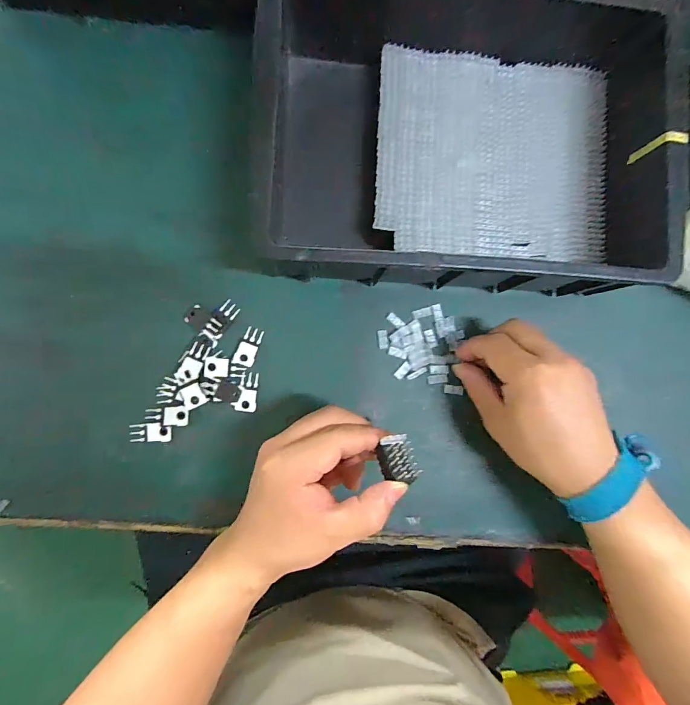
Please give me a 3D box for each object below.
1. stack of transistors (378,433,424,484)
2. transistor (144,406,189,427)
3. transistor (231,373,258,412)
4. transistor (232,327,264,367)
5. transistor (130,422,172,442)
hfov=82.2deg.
[{"bbox_3d":[0.034,0.070,0.260,0.022,0.016,0.030,-19,80,-7],"label":"stack of transistors"},{"bbox_3d":[-0.135,0.050,0.302,0.029,0.004,0.015,-3,87,-6],"label":"transistor"},{"bbox_3d":[-0.078,0.032,0.314,0.019,0.004,0.030,10,86,-5],"label":"transistor"},{"bbox_3d":[-0.077,-0.005,0.316,0.016,0.004,0.031,20,85,-5],"label":"transistor"},{"bbox_3d":[-0.149,0.061,0.304,0.030,0.004,0.015,1,87,-6],"label":"transistor"}]

